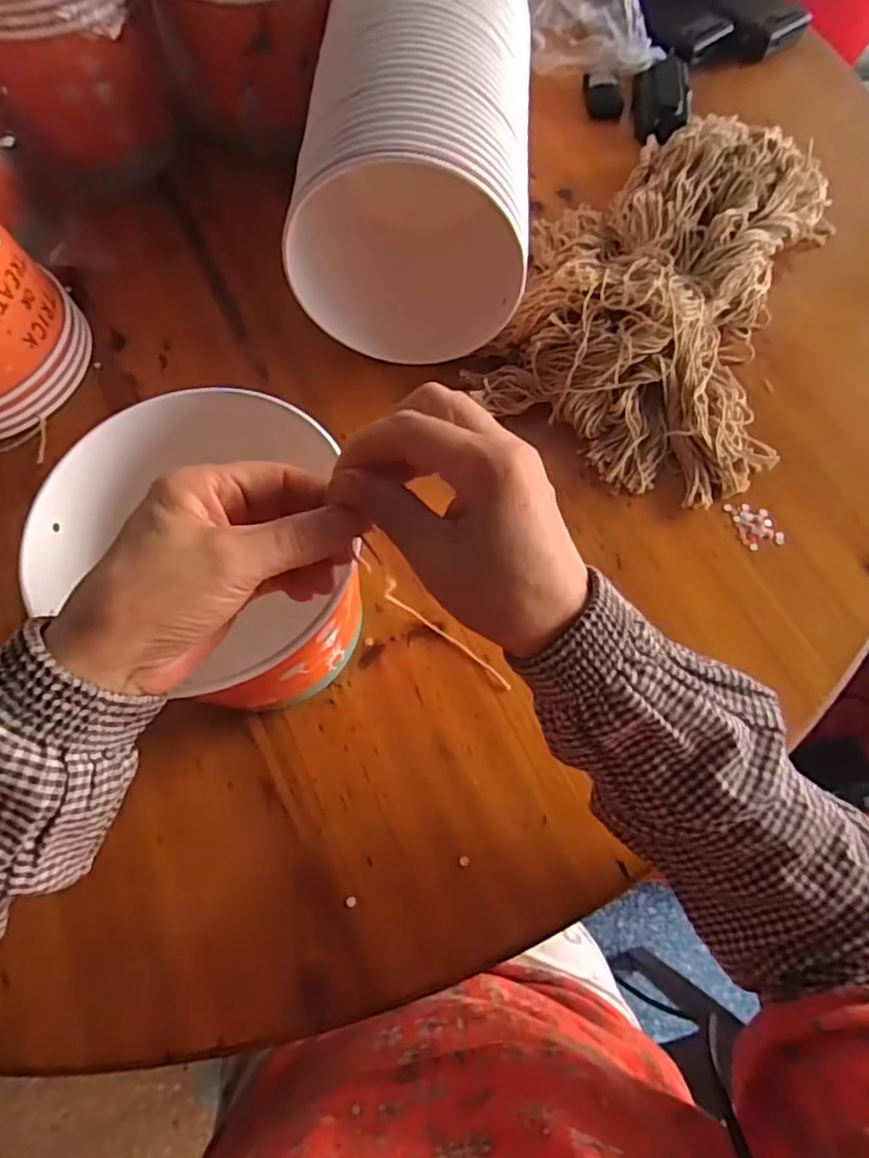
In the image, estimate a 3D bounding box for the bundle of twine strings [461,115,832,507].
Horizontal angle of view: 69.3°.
[{"bbox_3d":[0.180,-0.233,0.496,0.219,0.058,0.332,20,70,8],"label":"bundle of twine strings"}]

